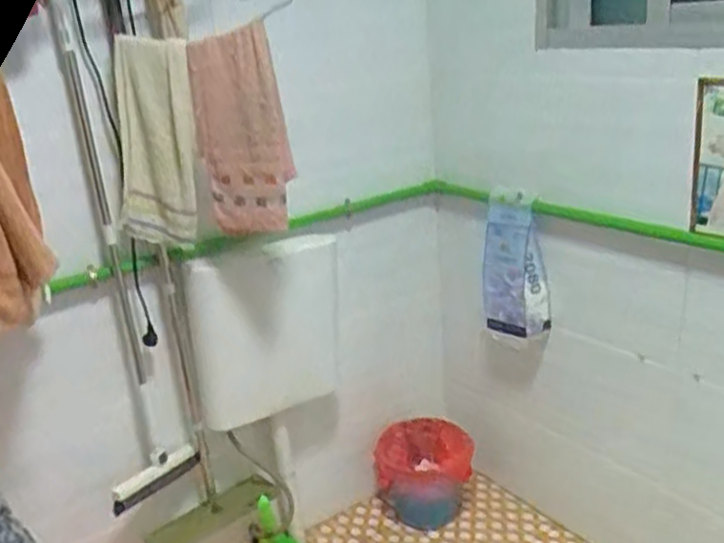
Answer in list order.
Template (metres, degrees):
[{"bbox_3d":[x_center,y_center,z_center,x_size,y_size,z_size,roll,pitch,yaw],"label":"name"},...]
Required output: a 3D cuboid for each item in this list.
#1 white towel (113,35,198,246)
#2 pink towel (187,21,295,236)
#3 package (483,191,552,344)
[{"bbox_3d":[-0.405,-0.248,1.439,0.180,0.383,0.014,-2,19,10],"label":"white towel"},{"bbox_3d":[-0.231,-0.262,1.425,0.179,0.385,0.038,3,25,18],"label":"pink towel"},{"bbox_3d":[0.378,-0.005,1.840,0.181,0.394,0.067,4,9,40],"label":"package"}]

